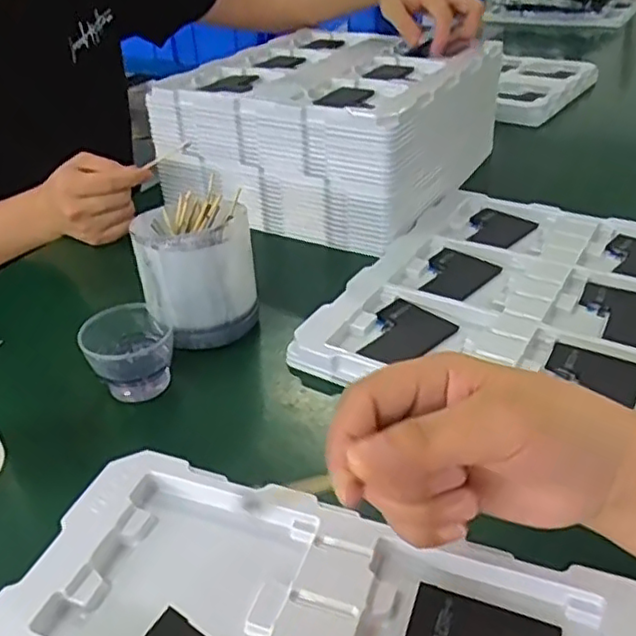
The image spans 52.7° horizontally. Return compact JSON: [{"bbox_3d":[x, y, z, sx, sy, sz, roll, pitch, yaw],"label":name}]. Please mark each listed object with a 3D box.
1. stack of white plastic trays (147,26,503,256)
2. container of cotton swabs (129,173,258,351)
[{"bbox_3d":[0.025,-0.228,0.733,0.281,0.121,0.315,18,39,27],"label":"stack of white plastic trays"},{"bbox_3d":[-0.093,-0.036,0.497,0.086,0.095,0.068,-6,34,-5],"label":"container of cotton swabs"}]

